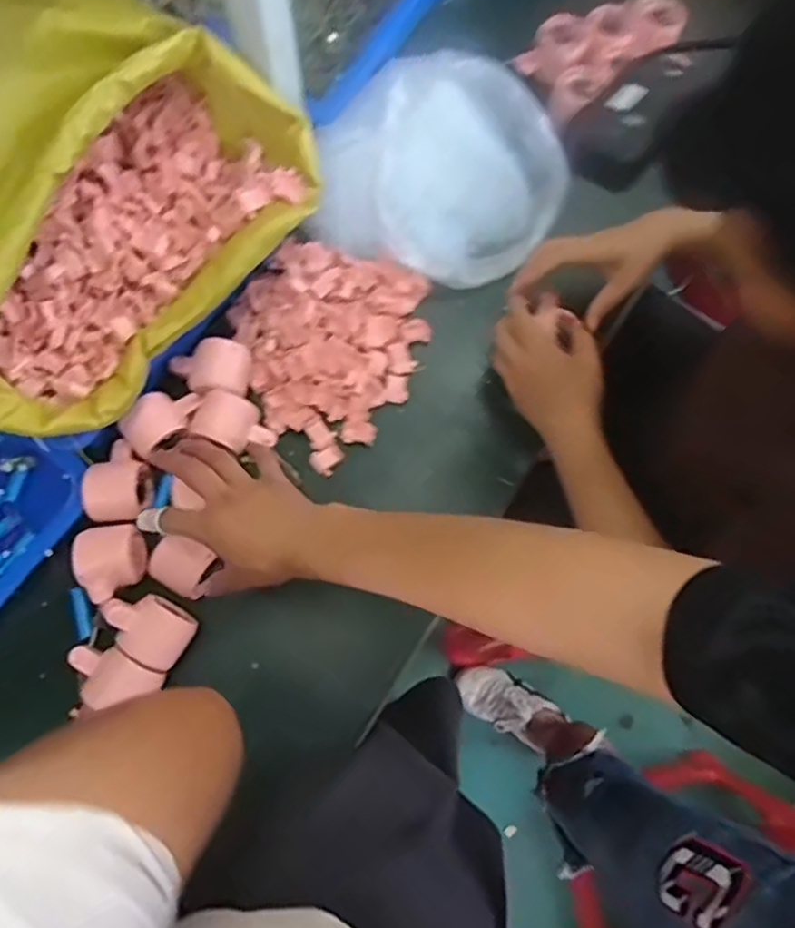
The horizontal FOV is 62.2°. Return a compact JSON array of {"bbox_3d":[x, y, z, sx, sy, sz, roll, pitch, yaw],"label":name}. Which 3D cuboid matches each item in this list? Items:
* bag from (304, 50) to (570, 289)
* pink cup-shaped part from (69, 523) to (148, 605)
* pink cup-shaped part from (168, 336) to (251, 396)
[{"bbox_3d":[0.048,-0.308,0.727,0.242,0.139,0.209,29,77,6],"label":"bag"},{"bbox_3d":[-0.276,0.093,0.626,0.065,0.046,0.074,-12,76,-4],"label":"pink cup-shaped part"},{"bbox_3d":[-0.194,-0.099,0.682,0.083,0.044,0.052,2,76,-1],"label":"pink cup-shaped part"}]

